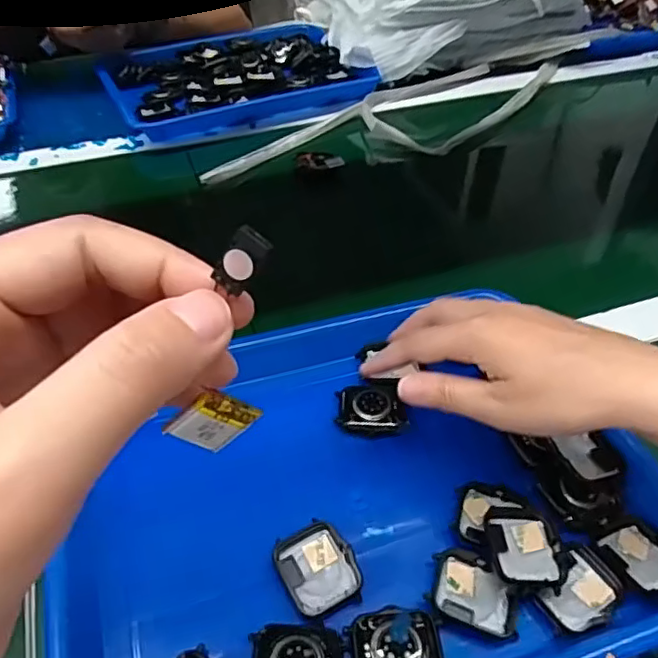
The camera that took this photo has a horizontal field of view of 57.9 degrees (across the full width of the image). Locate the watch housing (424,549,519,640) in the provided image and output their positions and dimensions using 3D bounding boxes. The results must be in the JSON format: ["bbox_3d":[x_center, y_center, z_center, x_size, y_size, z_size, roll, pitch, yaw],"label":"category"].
[{"bbox_3d":[0.074,0.132,0.301,0.043,0.008,0.035,14,46,14],"label":"watch housing"}]

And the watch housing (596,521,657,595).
[{"bbox_3d":[0.164,0.121,0.313,0.035,0.012,0.037,-18,47,-18],"label":"watch housing"}]

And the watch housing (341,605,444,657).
[{"bbox_3d":[0.032,0.150,0.281,0.045,0.009,0.036,-4,44,-5],"label":"watch housing"}]

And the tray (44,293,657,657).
[{"bbox_3d":[0.012,0.082,0.351,0.319,0.041,0.275,-12,46,-13],"label":"tray"}]

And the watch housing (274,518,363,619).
[{"bbox_3d":[-0.006,0.124,0.309,0.037,0.010,0.042,-20,48,-20],"label":"watch housing"}]

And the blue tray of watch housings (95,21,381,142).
[{"bbox_3d":[-0.123,-0.331,0.776,0.308,0.033,0.220,-18,47,-18],"label":"blue tray of watch housings"}]

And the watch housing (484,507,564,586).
[{"bbox_3d":[0.101,0.114,0.309,0.036,0.015,0.041,1,44,1],"label":"watch housing"}]

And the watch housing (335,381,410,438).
[{"bbox_3d":[0.028,0.049,0.379,0.043,0.011,0.037,4,44,4],"label":"watch housing"}]

